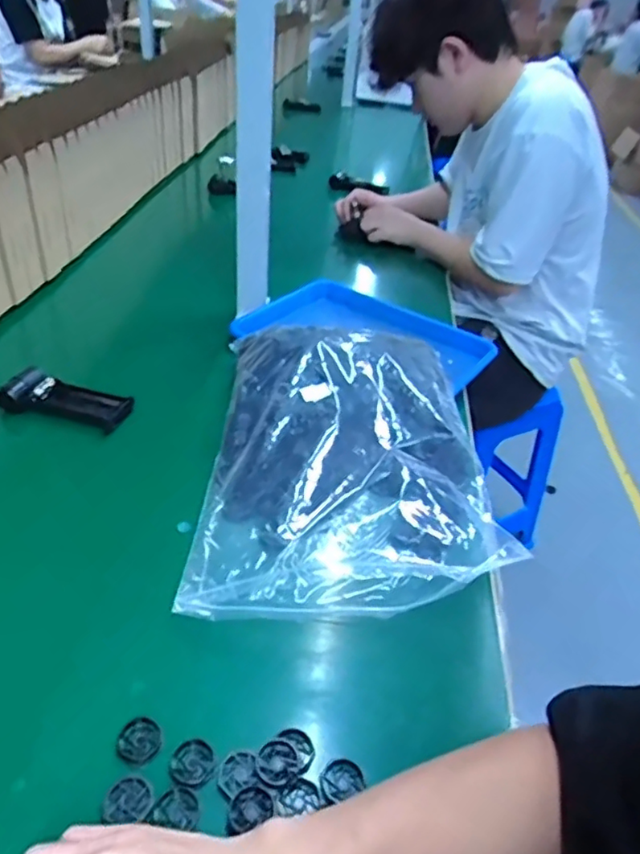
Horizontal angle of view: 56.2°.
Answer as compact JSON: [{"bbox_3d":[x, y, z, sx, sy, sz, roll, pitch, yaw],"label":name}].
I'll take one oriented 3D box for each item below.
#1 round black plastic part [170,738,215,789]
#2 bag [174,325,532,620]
[{"bbox_3d":[-0.089,0.235,0.419,0.029,0.006,0.030,2,36,-1],"label":"round black plastic part"},{"bbox_3d":[0.024,0.018,0.653,0.291,0.102,0.380,1,36,-2],"label":"bag"}]

